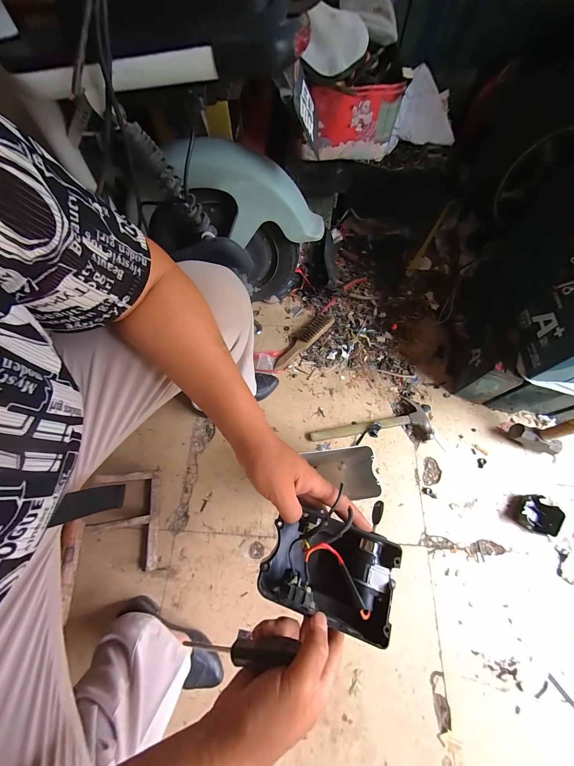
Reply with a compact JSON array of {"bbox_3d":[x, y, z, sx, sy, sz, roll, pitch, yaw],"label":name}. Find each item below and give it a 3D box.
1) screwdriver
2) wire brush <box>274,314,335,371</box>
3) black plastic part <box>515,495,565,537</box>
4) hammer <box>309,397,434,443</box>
[{"bbox_3d":[-0.056,0.279,0.284,0.164,0.015,0.020,-33,65,31],"label":"screwdriver"},{"bbox_3d":[0.046,-0.131,0.829,0.059,0.039,0.238,42,74,16],"label":"wire brush"},{"bbox_3d":[0.589,0.309,0.639,0.078,0.038,0.084,26,70,11],"label":"black plastic part"},{"bbox_3d":[0.223,0.104,0.739,0.315,0.028,0.118,-4,68,-1],"label":"hammer"}]

